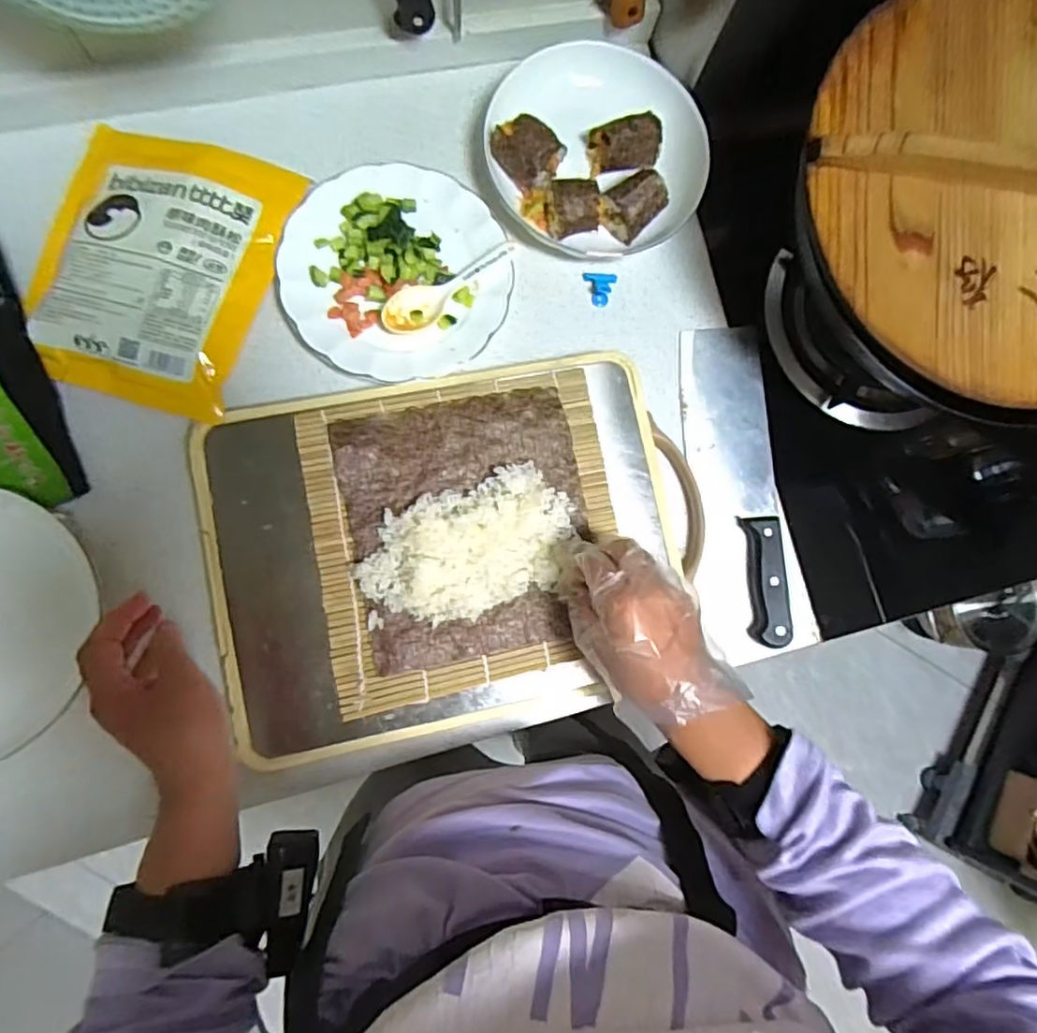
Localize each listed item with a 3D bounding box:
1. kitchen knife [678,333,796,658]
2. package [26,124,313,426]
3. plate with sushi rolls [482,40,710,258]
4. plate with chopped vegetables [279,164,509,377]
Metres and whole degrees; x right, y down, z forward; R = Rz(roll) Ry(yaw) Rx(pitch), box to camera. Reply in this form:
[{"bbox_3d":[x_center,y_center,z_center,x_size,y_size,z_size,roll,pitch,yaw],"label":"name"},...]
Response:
[{"bbox_3d":[0.188,-0.031,0.545,0.074,0.026,0.277,-4,84,-7],"label":"kitchen knife"},{"bbox_3d":[-0.297,-0.204,0.499,0.179,0.041,0.221,16,82,-4],"label":"package"},{"bbox_3d":[0.068,-0.320,0.549,0.193,0.049,0.166,2,84,-6],"label":"plate with sushi rolls"},{"bbox_3d":[-0.105,-0.208,0.526,0.182,0.019,0.187,1,84,-6],"label":"plate with chopped vegetables"}]

